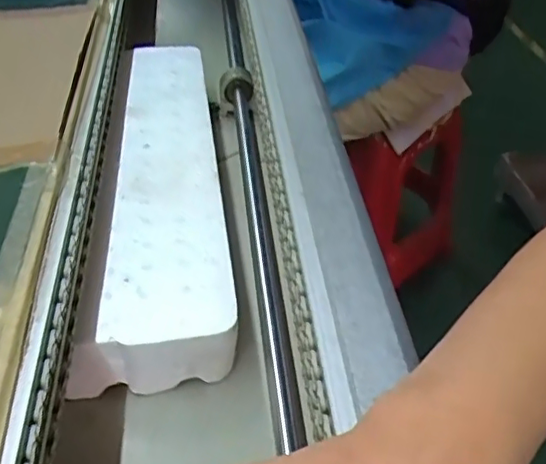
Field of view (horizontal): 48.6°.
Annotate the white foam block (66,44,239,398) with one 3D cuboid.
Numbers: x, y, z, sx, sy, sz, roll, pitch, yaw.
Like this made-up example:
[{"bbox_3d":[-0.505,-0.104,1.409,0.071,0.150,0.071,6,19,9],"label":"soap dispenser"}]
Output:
[{"bbox_3d":[-0.095,-0.056,0.548,0.109,0.055,0.433,-2,42,-4],"label":"white foam block"}]

